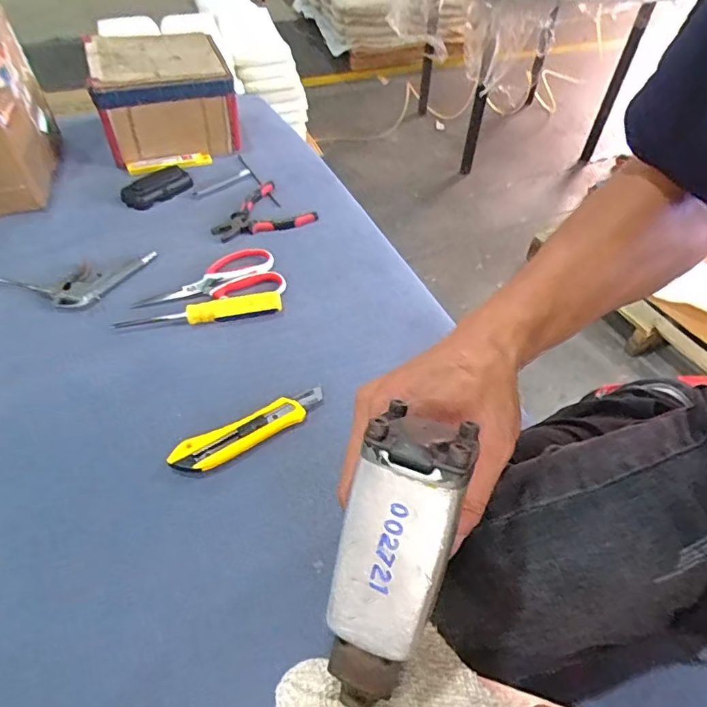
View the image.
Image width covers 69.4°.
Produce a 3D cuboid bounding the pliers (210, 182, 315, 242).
[{"bbox_3d":[-0.140,-0.204,0.772,0.113,0.022,0.143,35,55,24],"label":"pliers"}]

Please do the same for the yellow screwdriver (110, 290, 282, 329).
[{"bbox_3d":[-0.187,-0.050,0.618,0.195,0.026,0.025,-7,50,-11],"label":"yellow screwdriver"}]

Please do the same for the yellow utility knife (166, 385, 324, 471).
[{"bbox_3d":[-0.104,0.077,0.525,0.164,0.015,0.036,-26,56,-25],"label":"yellow utility knife"}]

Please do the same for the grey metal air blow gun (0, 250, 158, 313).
[{"bbox_3d":[-0.349,-0.091,0.648,0.188,0.013,0.089,-13,51,-15],"label":"grey metal air blow gun"}]

